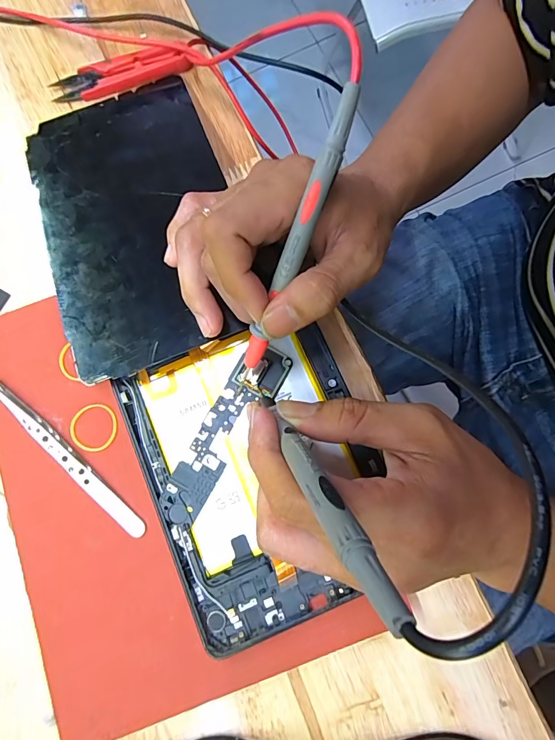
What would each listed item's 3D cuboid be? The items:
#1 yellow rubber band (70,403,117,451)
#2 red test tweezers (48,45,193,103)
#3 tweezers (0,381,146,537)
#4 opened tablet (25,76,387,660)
[{"bbox_3d":[-0.108,0.034,0.228,0.028,0.004,0.028,-1,80,3],"label":"yellow rubber band"},{"bbox_3d":[-0.112,-0.212,0.277,0.097,0.013,0.024,-12,79,1],"label":"red test tweezers"},{"bbox_3d":[-0.126,0.047,0.224,0.134,0.009,0.010,40,84,9],"label":"tweezers"},{"bbox_3d":[-0.051,-0.033,0.233,0.134,0.022,0.351,-21,79,-4],"label":"opened tablet"}]

